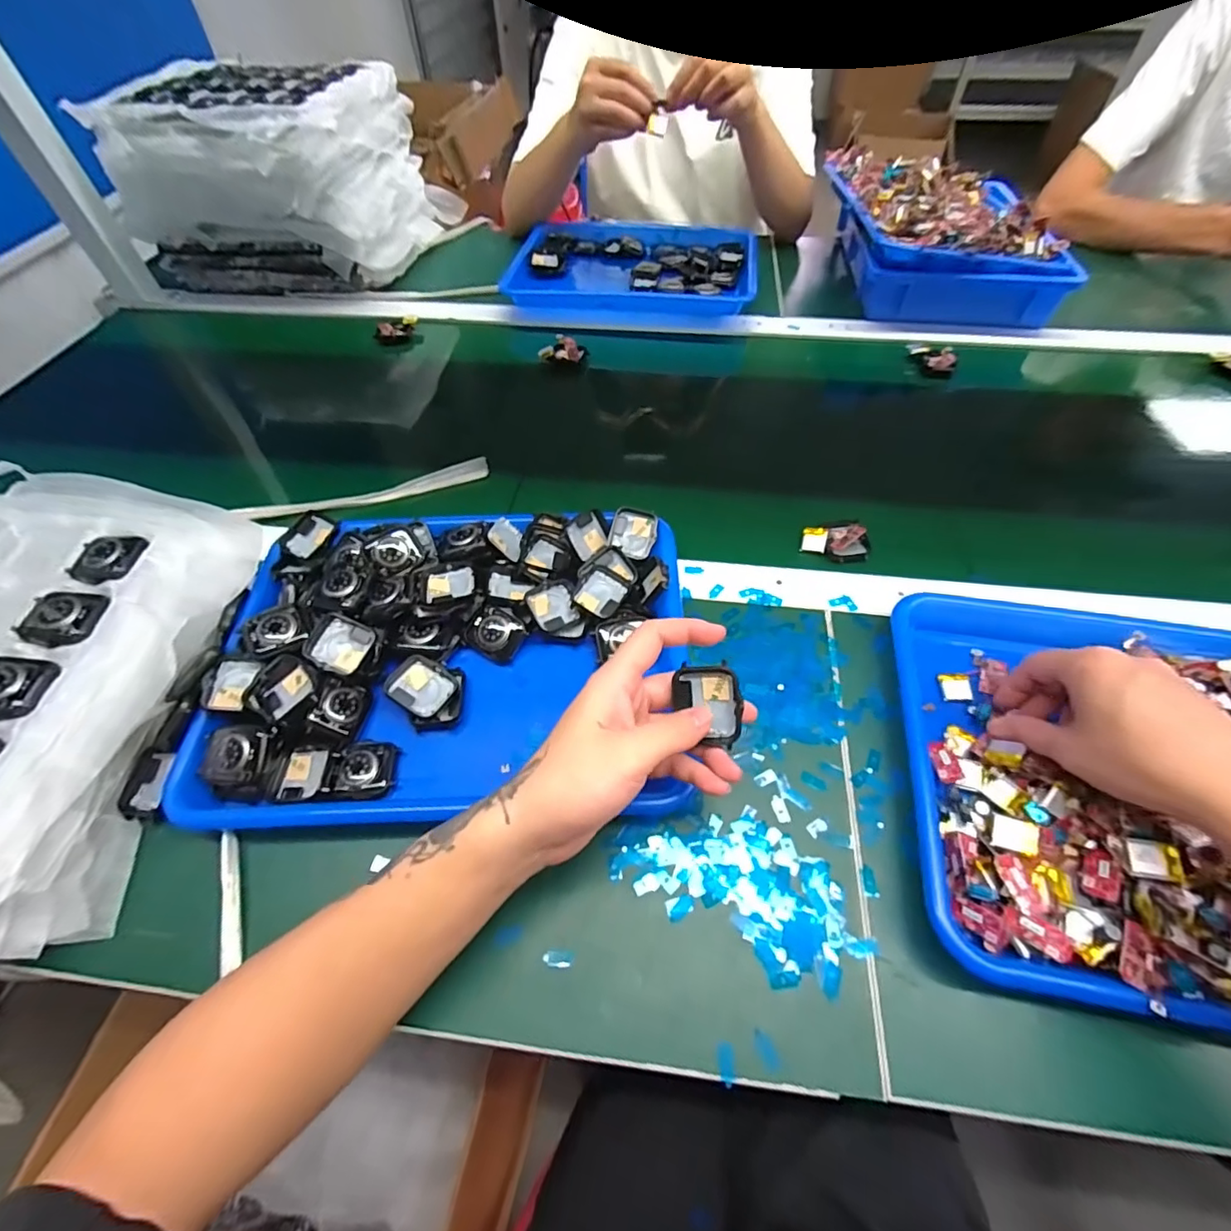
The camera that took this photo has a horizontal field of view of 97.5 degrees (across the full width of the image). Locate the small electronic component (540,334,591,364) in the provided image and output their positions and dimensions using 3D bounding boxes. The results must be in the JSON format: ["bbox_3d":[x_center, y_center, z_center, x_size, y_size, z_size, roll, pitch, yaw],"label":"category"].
[{"bbox_3d":[-0.065,-0.328,0.670,0.060,0.029,0.026,-14,56,-8],"label":"small electronic component"}]

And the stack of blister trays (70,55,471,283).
[{"bbox_3d":[-0.465,-0.627,0.767,0.352,0.193,0.302,7,56,6],"label":"stack of blister trays"}]

